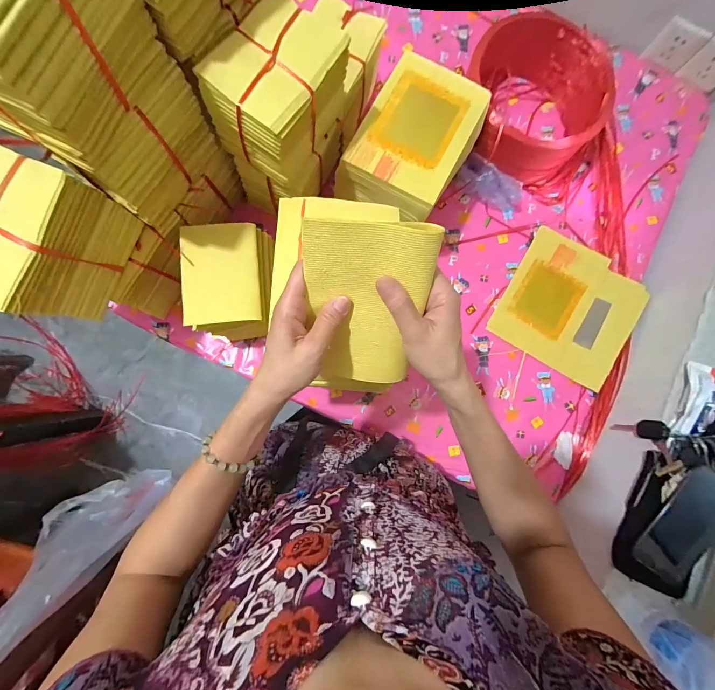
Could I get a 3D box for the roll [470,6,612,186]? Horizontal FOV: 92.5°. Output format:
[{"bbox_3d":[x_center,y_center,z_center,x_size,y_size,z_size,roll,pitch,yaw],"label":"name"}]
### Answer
[{"bbox_3d":[0.343,-0.469,0.680,0.252,0.133,0.241,0,84,-2],"label":"roll"}]

